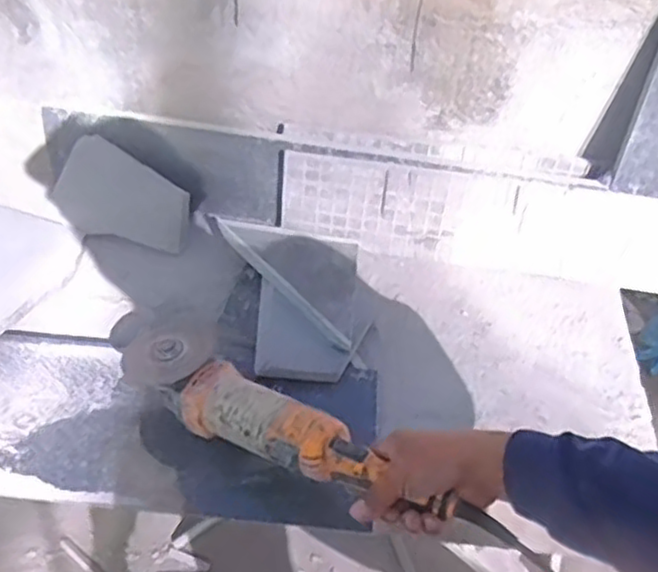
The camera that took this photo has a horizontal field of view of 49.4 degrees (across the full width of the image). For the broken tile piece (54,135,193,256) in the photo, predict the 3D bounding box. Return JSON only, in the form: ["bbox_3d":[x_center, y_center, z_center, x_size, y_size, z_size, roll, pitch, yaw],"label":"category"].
[{"bbox_3d":[-0.288,-0.117,1.005,0.192,0.120,0.019,33,7,-2],"label":"broken tile piece"}]

